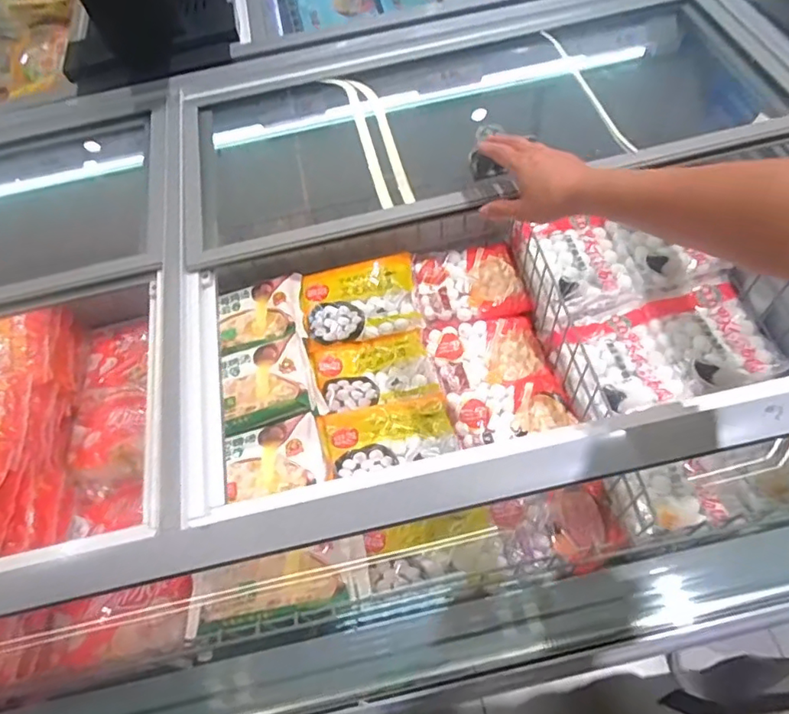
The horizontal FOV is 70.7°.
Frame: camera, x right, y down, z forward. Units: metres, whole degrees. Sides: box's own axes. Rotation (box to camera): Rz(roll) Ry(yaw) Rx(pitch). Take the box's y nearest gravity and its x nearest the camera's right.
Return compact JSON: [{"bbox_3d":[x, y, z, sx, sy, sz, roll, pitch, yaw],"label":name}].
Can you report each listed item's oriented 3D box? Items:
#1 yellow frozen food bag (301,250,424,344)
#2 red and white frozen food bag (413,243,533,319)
[{"bbox_3d":[-0.064,-0.107,1.043,0.215,0.042,0.158,-6,56,-3],"label":"yellow frozen food bag"},{"bbox_3d":[0.145,-0.146,1.075,0.205,0.040,0.150,-4,56,-2],"label":"red and white frozen food bag"}]

